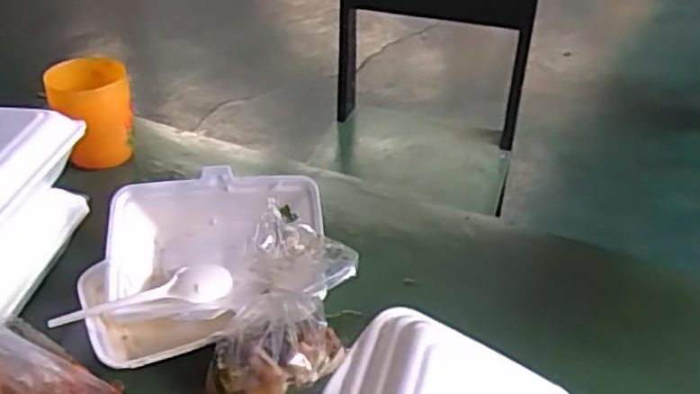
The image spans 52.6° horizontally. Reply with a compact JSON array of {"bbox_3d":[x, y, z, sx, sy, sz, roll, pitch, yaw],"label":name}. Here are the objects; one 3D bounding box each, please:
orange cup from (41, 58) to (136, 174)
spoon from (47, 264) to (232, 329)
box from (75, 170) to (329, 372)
[{"bbox_3d":[-0.275,-0.088,0.764,0.078,0.098,0.084,0,37,0],"label":"orange cup"},{"bbox_3d":[-0.166,0.079,0.571,0.143,0.012,0.029,-16,40,-20],"label":"spoon"},{"bbox_3d":[-0.117,0.055,0.577,0.202,0.080,0.142,-9,38,-12],"label":"box"}]

